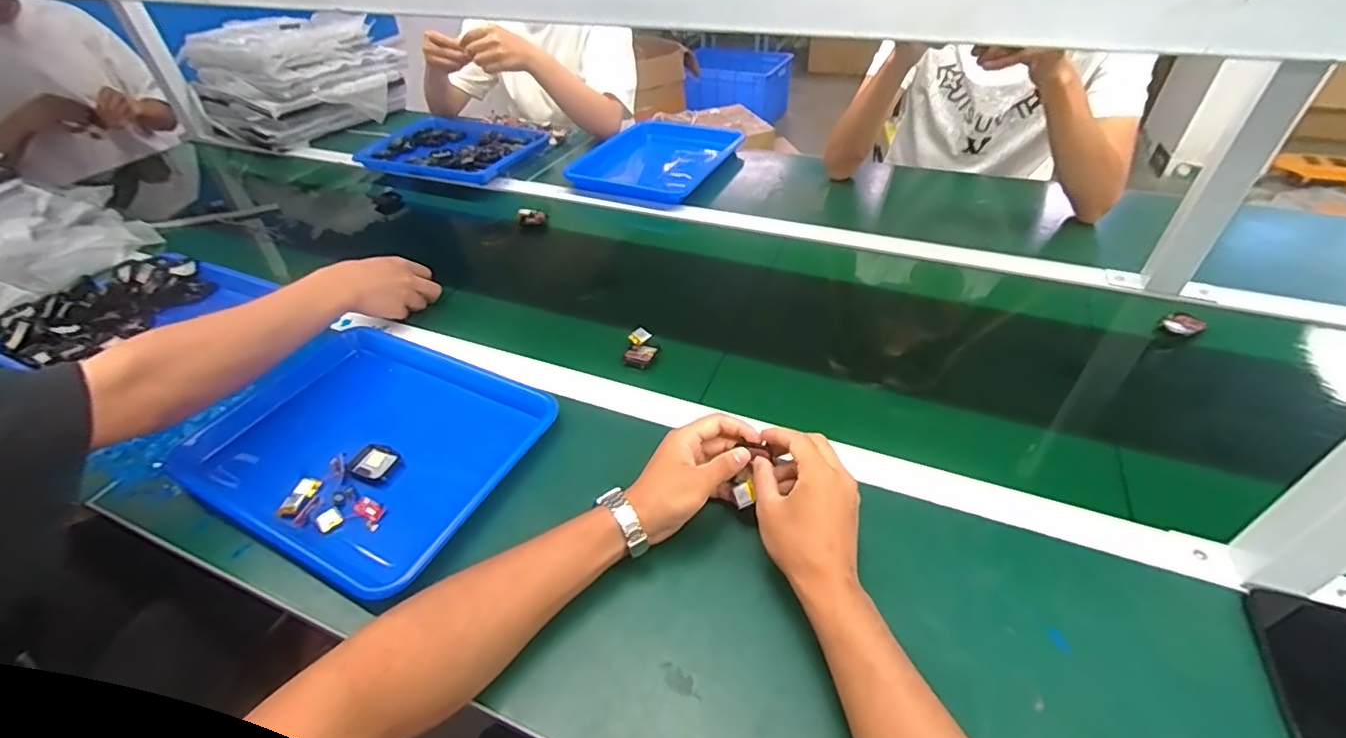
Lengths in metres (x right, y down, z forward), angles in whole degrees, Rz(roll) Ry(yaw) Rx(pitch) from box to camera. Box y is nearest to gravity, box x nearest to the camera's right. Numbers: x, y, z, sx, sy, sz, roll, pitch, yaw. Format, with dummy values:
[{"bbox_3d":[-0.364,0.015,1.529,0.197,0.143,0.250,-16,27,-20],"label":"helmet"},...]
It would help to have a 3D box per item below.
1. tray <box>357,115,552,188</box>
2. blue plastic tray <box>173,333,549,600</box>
[{"bbox_3d":[-0.445,-0.460,1.190,0.321,0.041,0.268,18,46,21],"label":"tray"},{"bbox_3d":[-0.317,0.076,0.604,0.346,0.043,0.267,18,47,22],"label":"blue plastic tray"}]

